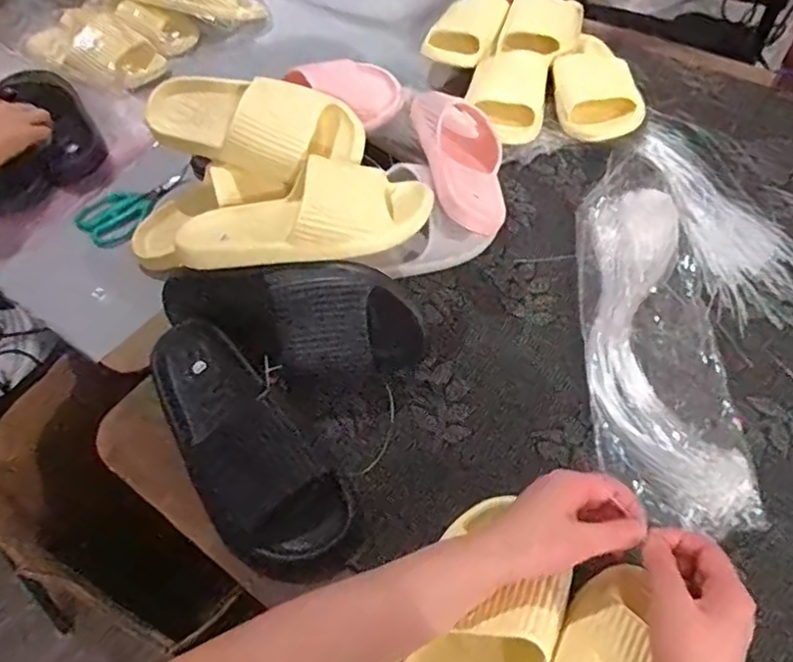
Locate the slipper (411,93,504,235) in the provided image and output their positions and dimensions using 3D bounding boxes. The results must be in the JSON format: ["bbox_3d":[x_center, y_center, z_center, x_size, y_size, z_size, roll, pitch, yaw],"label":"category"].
[{"bbox_3d":[0.076,-0.195,0.714,0.107,0.070,0.234,13,46,-28],"label":"slipper"}]

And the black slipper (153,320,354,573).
[{"bbox_3d":[-0.149,0.099,0.585,0.109,0.059,0.272,-35,59,-20],"label":"black slipper"}]

